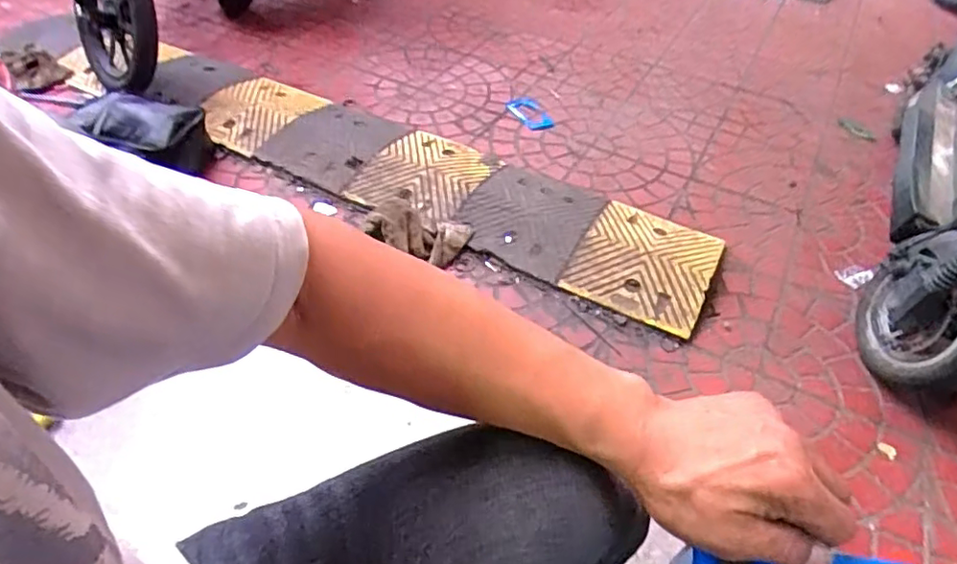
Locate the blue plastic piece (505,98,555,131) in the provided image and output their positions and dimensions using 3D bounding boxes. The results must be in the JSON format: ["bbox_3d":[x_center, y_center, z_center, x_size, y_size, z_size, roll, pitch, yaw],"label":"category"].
[{"bbox_3d":[0.135,-0.437,1.539,0.085,0.016,0.131,-33,70,-27],"label":"blue plastic piece"}]

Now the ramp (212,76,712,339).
[{"bbox_3d":[-0.120,-0.238,1.285,1.270,0.072,0.334,23,55,18],"label":"ramp"}]

